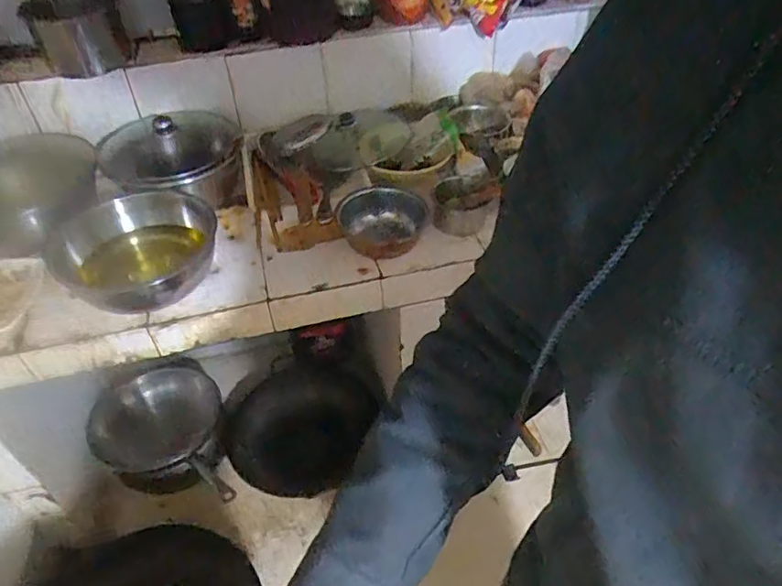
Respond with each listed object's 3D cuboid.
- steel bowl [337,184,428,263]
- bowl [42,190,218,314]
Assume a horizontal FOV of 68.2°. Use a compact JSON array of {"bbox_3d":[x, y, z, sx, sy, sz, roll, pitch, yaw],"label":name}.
[{"bbox_3d":[-0.013,-0.134,1.074,0.165,0.045,0.153,-1,44,1],"label":"steel bowl"},{"bbox_3d":[-0.434,-0.073,0.987,0.280,0.096,0.219,-19,47,-17],"label":"bowl"}]

